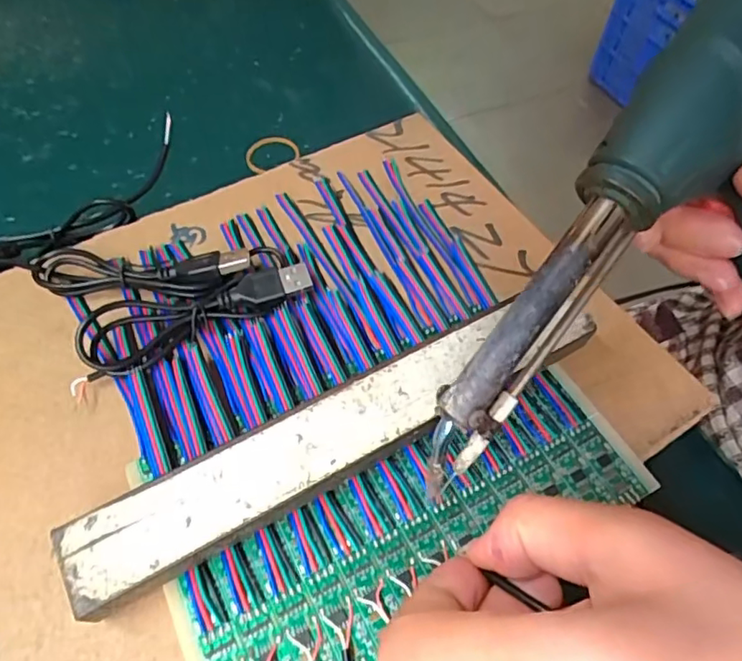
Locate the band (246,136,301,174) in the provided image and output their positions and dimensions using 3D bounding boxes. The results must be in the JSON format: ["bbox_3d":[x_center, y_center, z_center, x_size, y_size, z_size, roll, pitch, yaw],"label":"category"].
[{"bbox_3d":[-0.061,-0.109,0.348,0.034,0.004,0.029,-30,62,-19],"label":"band"}]

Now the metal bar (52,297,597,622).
[{"bbox_3d":[-0.007,0.037,0.200,0.187,0.023,0.031,-25,61,-17],"label":"metal bar"}]

